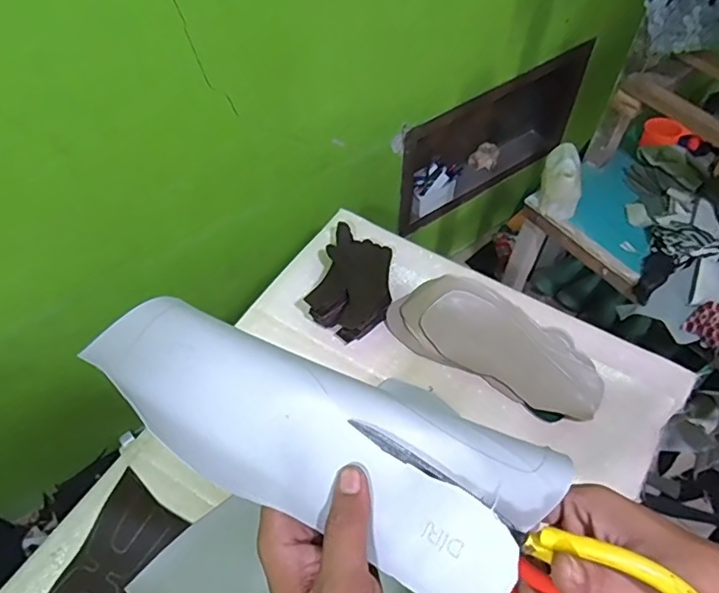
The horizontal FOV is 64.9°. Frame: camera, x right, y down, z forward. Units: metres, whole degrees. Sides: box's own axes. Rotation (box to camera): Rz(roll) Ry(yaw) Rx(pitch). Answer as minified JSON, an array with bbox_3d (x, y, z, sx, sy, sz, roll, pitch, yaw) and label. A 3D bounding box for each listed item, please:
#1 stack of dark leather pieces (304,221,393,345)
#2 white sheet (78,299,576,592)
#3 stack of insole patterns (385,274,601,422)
[{"bbox_3d":[-0.004,-0.022,0.881,0.117,0.059,0.181,12,55,9],"label":"stack of dark leather pieces"},{"bbox_3d":[-0.014,0.081,0.314,0.269,0.030,0.104,24,57,-1],"label":"white sheet"},{"bbox_3d":[0.202,0.062,0.837,0.313,0.038,0.138,27,59,18],"label":"stack of insole patterns"}]

